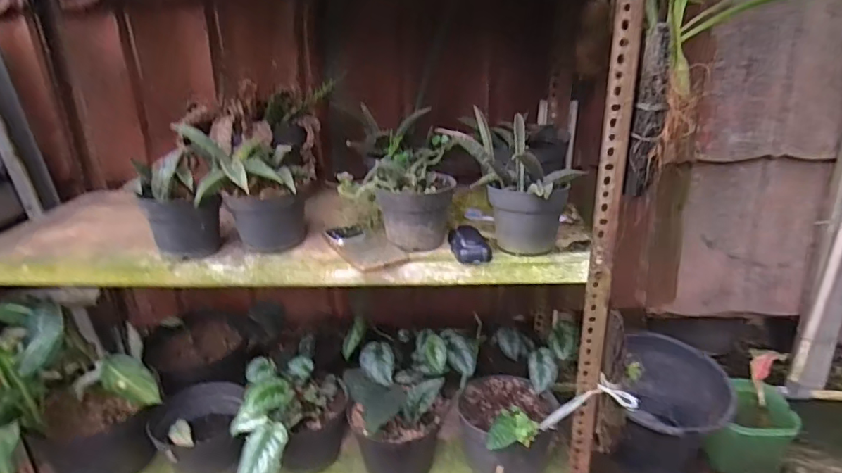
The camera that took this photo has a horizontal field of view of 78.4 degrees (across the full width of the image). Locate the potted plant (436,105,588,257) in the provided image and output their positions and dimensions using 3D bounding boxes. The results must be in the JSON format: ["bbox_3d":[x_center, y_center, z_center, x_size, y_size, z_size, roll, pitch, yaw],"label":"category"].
[{"bbox_3d":[0.134,-0.077,0.780,0.131,0.164,0.200,-20,27,-34],"label":"potted plant"}]

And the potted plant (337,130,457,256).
[{"bbox_3d":[-0.035,-0.064,0.812,0.170,0.134,0.145,-3,22,1],"label":"potted plant"}]

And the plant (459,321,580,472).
[{"bbox_3d":[0.162,0.324,0.956,0.173,0.187,0.276,8,25,27],"label":"plant"}]

